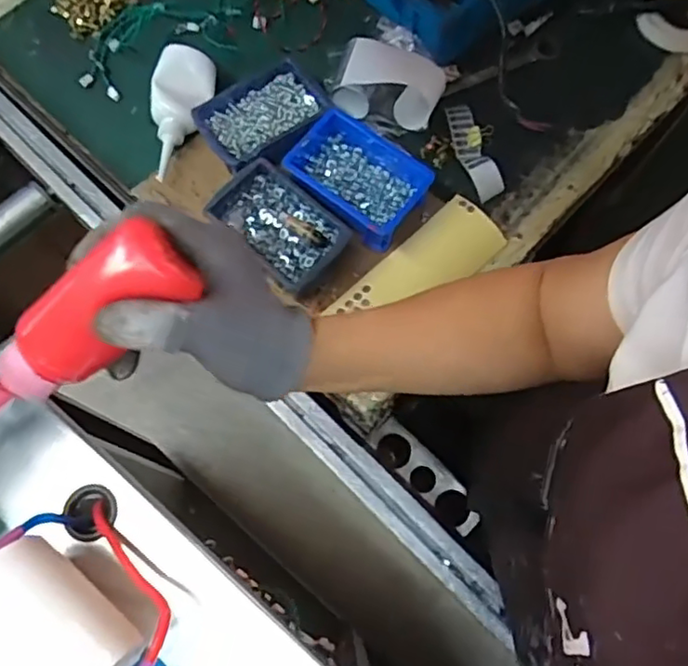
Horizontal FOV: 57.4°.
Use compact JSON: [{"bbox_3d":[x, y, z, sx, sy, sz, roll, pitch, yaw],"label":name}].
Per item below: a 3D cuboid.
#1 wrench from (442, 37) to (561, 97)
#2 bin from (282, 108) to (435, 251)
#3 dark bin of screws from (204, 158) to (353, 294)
[{"bbox_3d":[0.202,-0.333,0.796,0.159,0.022,0.033,-27,75,-9],"label":"wrench"},{"bbox_3d":[0.016,-0.175,0.712,0.147,0.047,0.105,36,75,9],"label":"bin"},{"bbox_3d":[-0.071,-0.114,0.694,0.143,0.039,0.094,40,76,10],"label":"dark bin of screws"}]

